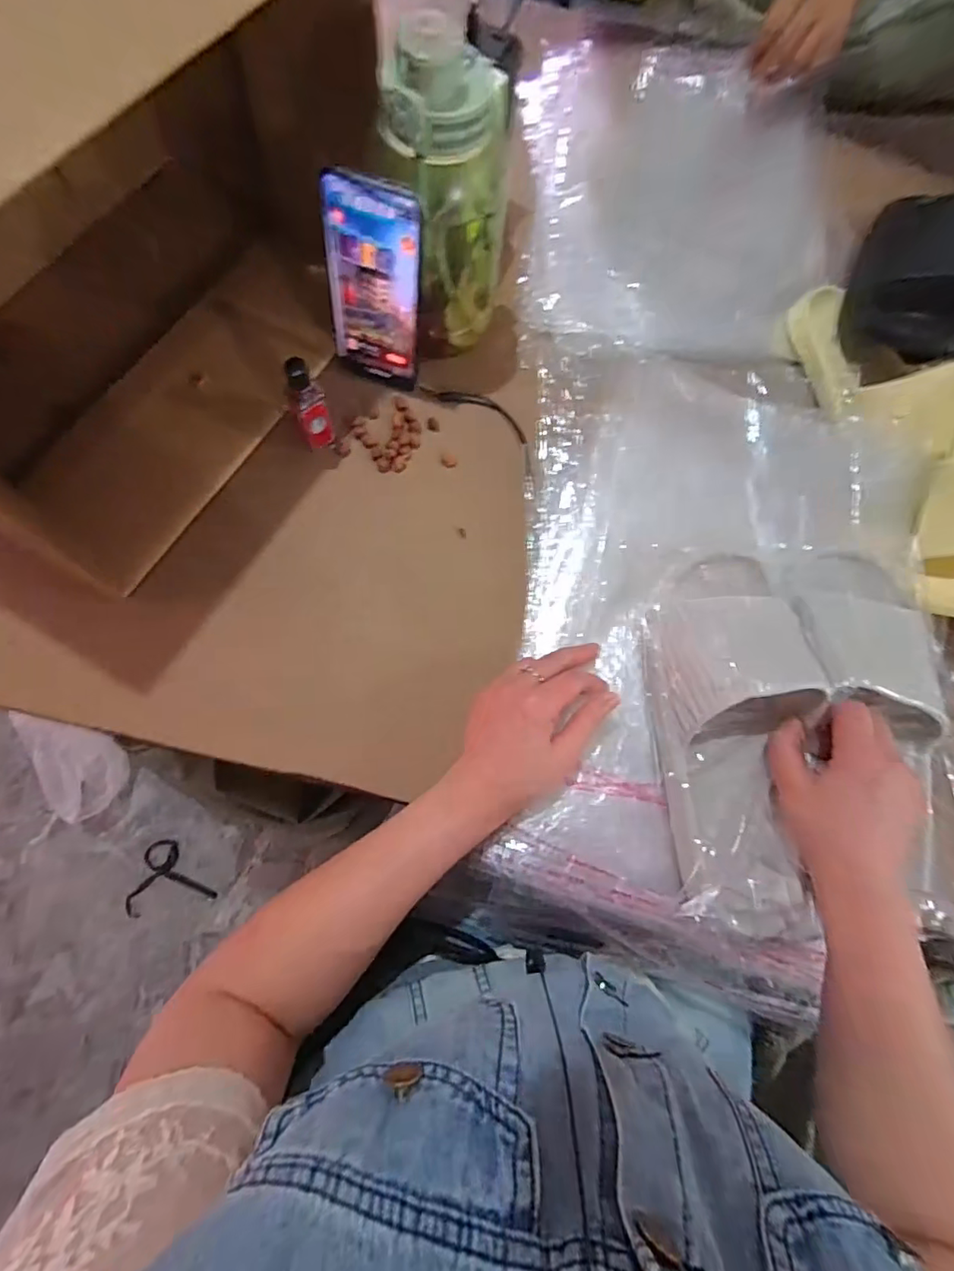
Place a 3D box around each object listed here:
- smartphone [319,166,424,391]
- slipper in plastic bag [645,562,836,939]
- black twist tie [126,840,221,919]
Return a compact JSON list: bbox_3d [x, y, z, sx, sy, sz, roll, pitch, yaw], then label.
[{"bbox_3d":[-0.082,-0.273,0.439,0.077,0.155,0.011,19,64,2],"label":"smartphone"},{"bbox_3d":[0.193,0.070,0.404,0.117,0.061,0.272,2,80,0],"label":"slipper in plastic bag"},{"bbox_3d":[-0.572,0.444,1.016,0.157,0.009,0.121,-13,78,-5],"label":"black twist tie"}]

